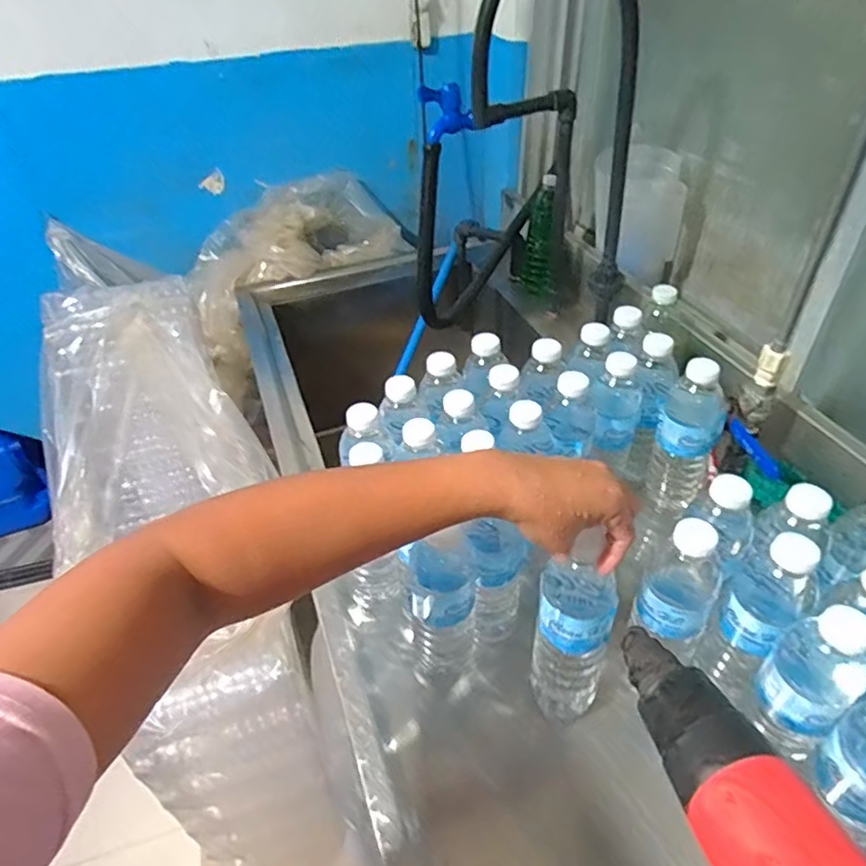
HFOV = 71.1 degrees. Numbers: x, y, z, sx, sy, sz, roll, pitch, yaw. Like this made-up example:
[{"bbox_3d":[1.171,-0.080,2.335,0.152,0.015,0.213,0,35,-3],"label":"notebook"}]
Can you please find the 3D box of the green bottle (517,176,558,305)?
[{"bbox_3d":[0.192,-0.339,1.104,0.061,0.206,0.079,2,42,4],"label":"green bottle"}]

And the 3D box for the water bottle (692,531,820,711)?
[{"bbox_3d":[0.273,0.165,0.516,0.063,0.202,0.055,28,50,29],"label":"water bottle"}]

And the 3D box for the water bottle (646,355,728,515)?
[{"bbox_3d":[0.290,0.007,0.693,0.065,0.198,0.057,17,45,20],"label":"water bottle"}]

